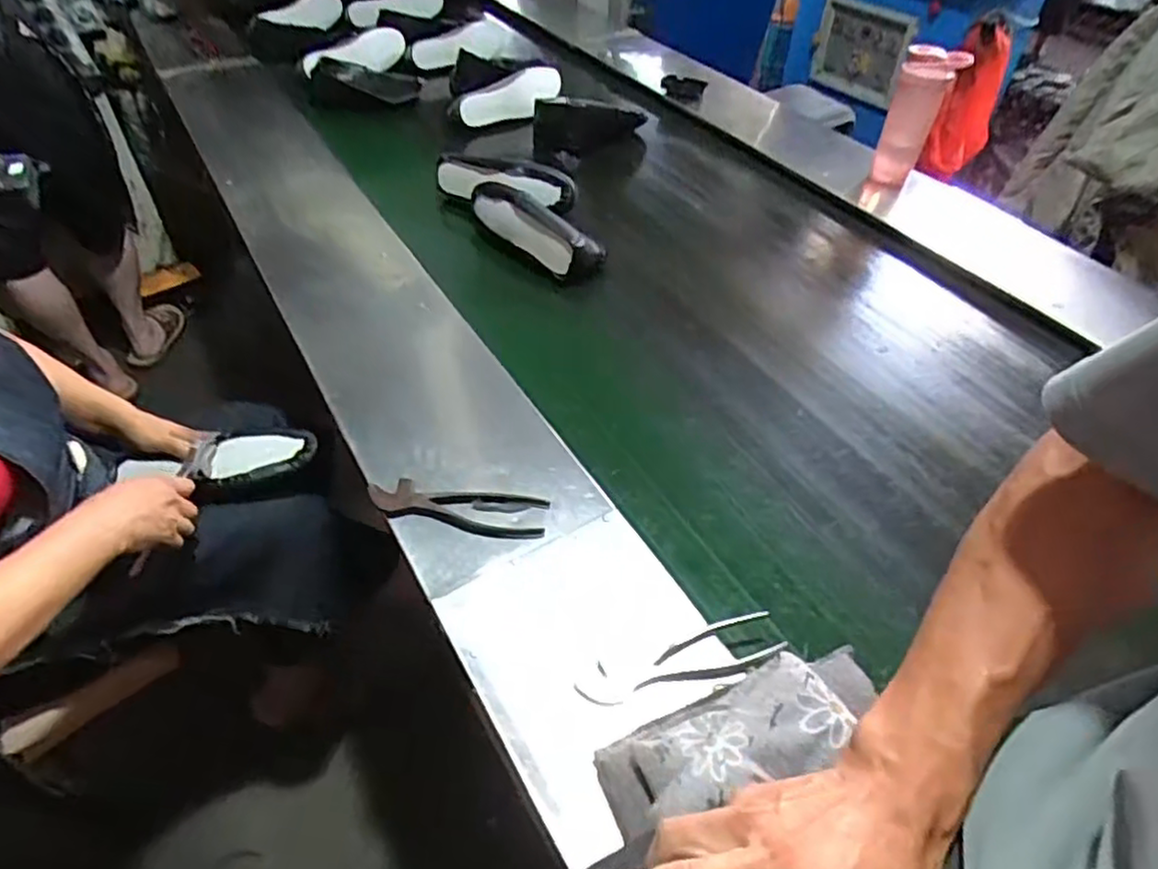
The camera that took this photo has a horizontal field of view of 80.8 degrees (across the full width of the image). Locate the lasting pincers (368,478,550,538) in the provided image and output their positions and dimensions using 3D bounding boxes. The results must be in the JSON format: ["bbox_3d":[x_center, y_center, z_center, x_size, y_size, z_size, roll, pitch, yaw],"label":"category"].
[{"bbox_3d":[-0.132,0.081,0.741,0.191,0.015,0.056,10,48,3],"label":"lasting pincers"}]

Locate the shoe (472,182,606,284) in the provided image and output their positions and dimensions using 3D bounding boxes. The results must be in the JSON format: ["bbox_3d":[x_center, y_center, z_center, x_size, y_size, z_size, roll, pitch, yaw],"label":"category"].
[{"bbox_3d":[-0.081,-0.336,1.095,0.255,0.074,0.084,33,53,23],"label":"shoe"}]

